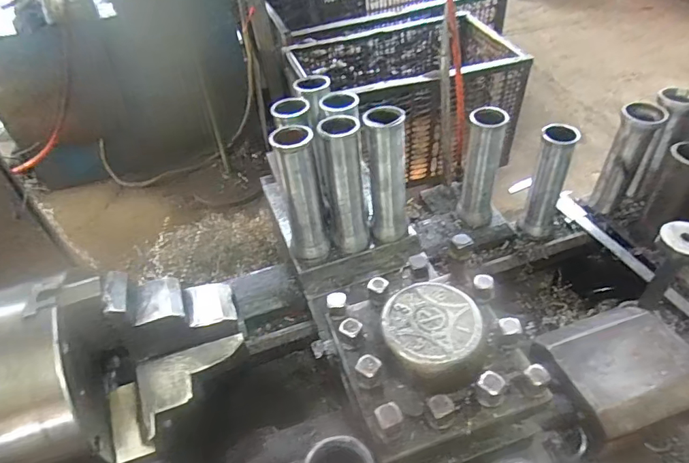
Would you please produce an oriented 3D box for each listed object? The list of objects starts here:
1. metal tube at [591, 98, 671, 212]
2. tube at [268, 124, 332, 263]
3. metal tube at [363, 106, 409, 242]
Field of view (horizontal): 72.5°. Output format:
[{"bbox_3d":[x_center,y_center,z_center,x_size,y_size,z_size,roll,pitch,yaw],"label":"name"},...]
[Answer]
[{"bbox_3d":[0.450,-0.113,0.752,0.056,0.174,0.054,24,51,28],"label":"metal tube"},{"bbox_3d":[-0.055,-0.044,0.623,0.052,0.190,0.047,-19,45,-13],"label":"tube"},{"bbox_3d":[0.059,-0.073,0.642,0.052,0.188,0.051,-6,44,0],"label":"metal tube"}]

